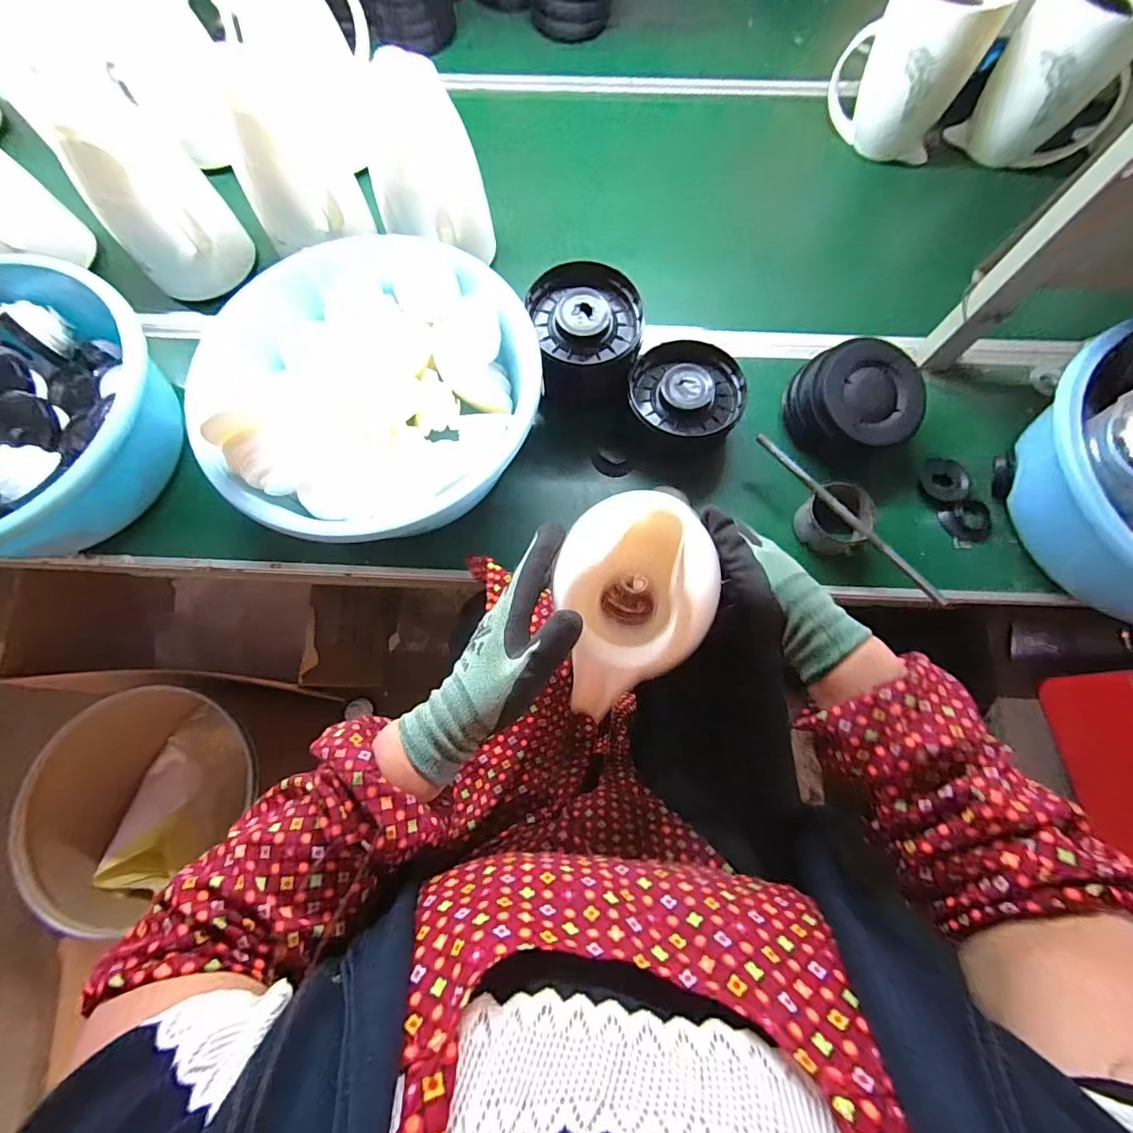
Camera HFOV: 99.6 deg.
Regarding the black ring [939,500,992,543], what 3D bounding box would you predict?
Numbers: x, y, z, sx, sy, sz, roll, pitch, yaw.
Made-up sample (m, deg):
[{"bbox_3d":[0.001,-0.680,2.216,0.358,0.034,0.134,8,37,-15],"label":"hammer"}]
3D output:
[{"bbox_3d":[0.532,-0.059,0.633,0.064,0.012,0.057,-22,76,-7],"label":"black ring"}]

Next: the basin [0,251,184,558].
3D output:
[{"bbox_3d":[-0.630,-0.169,0.543,0.316,0.119,0.335,0,74,-1],"label":"basin"}]

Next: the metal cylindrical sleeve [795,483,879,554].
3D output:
[{"bbox_3d":[0.334,-0.065,0.601,0.079,0.056,0.084,0,74,-1],"label":"metal cylindrical sleeve"}]

